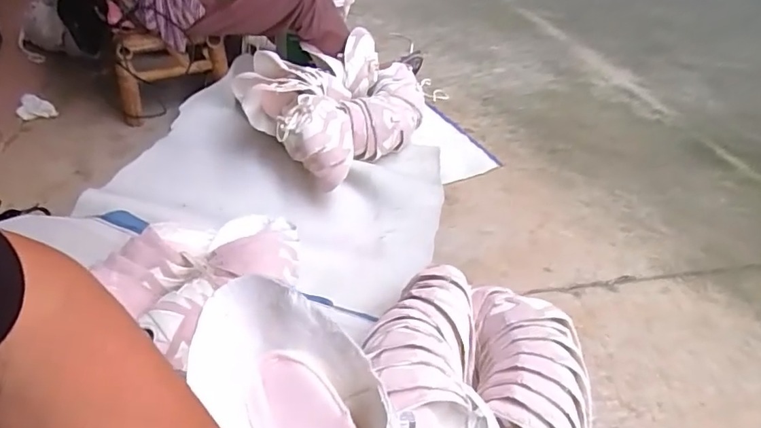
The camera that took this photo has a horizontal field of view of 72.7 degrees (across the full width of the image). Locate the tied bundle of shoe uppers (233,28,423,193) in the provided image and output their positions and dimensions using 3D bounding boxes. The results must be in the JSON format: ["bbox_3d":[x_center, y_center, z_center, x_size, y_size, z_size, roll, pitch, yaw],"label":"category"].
[{"bbox_3d":[-0.114,-0.294,1.352,0.371,0.177,0.445,27,44,26],"label":"tied bundle of shoe uppers"}]

